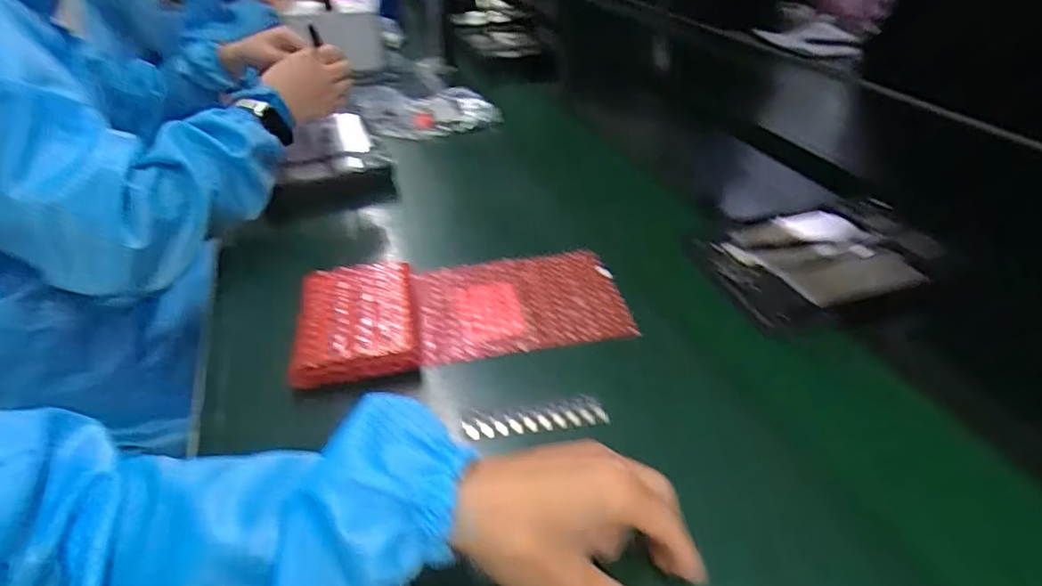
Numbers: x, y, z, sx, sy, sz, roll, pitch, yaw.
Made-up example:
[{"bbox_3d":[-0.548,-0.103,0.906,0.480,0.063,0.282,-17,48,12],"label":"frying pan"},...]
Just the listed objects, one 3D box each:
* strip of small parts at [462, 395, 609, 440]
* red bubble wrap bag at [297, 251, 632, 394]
[{"bbox_3d":[0.010,0.089,0.396,0.099,0.005,0.024,-7,52,-10],"label":"strip of small parts"},{"bbox_3d":[-0.049,0.011,0.481,0.269,0.030,0.127,-8,38,-10],"label":"red bubble wrap bag"}]

